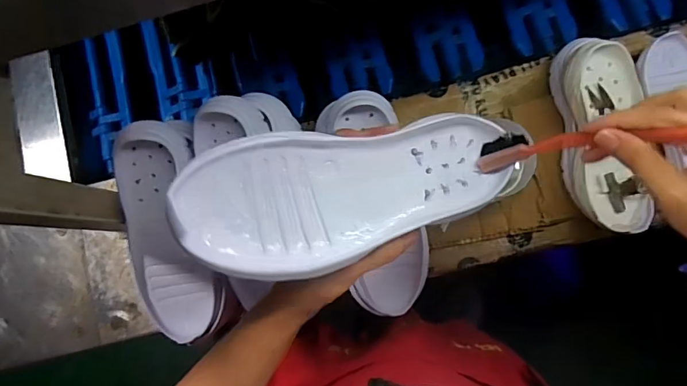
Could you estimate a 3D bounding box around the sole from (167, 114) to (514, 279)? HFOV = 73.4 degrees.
[{"bbox_3d":[0.014,-0.003,0.334,0.255,0.026,0.093,-12,83,-24],"label":"sole"}]

